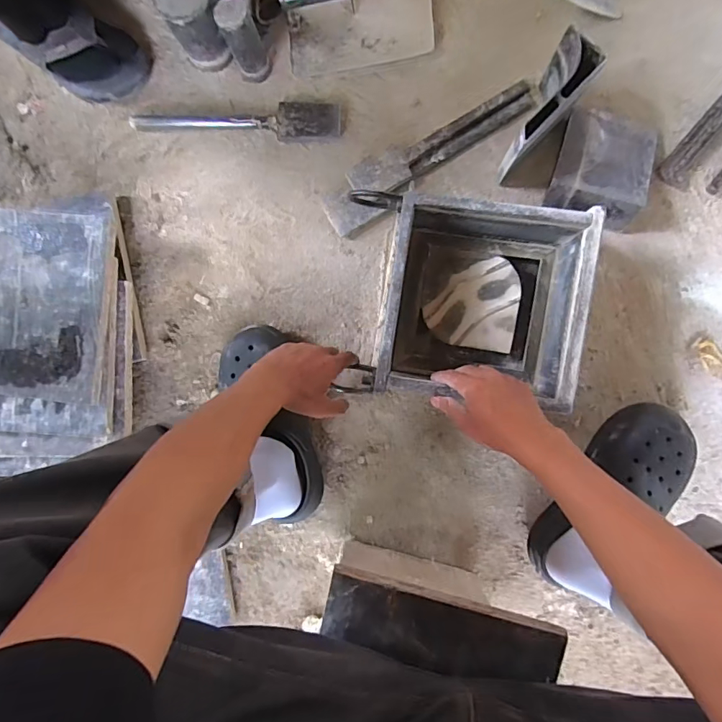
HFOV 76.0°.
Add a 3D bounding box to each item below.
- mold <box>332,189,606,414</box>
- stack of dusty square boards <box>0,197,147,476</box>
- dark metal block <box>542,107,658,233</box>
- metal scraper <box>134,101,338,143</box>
[{"bbox_3d":[0.134,-0.081,0.588,0.258,0.118,0.240,6,92,5],"label":"mold"},{"bbox_3d":[-0.468,-0.036,0.670,0.285,0.103,0.401,-1,90,1],"label":"stack of dusty square boards"},{"bbox_3d":[0.323,-0.264,0.612,0.116,0.054,0.148,19,93,5],"label":"dark metal block"},{"bbox_3d":[-0.183,-0.349,0.679,0.307,0.014,0.056,1,91,5],"label":"metal scraper"}]

